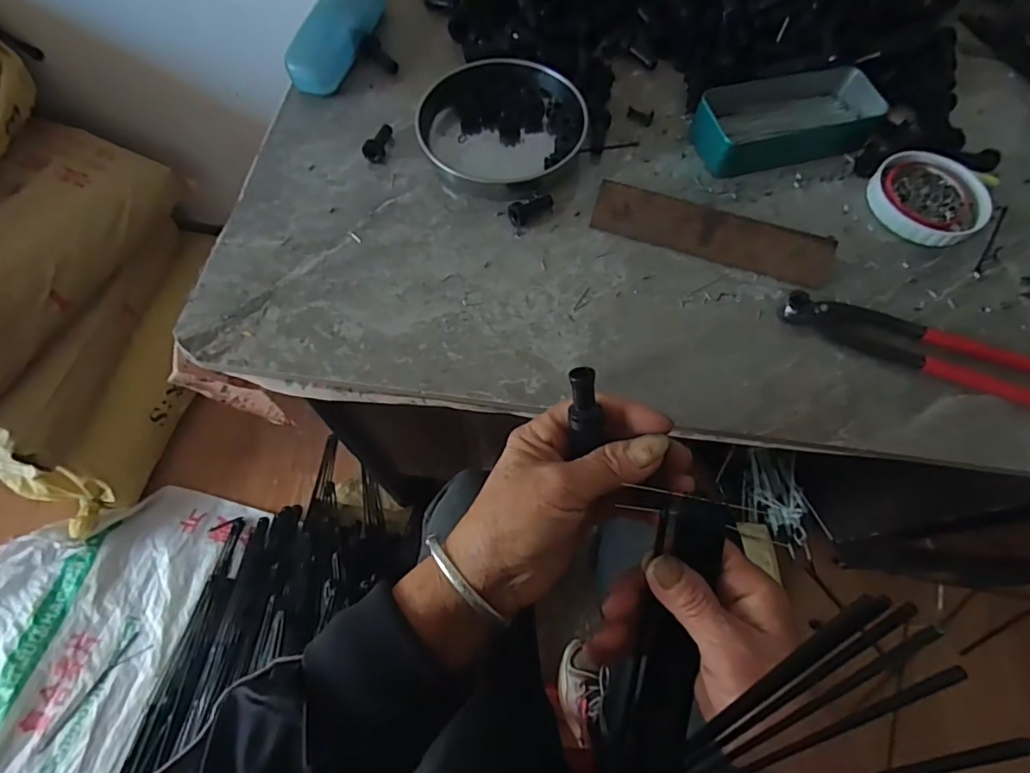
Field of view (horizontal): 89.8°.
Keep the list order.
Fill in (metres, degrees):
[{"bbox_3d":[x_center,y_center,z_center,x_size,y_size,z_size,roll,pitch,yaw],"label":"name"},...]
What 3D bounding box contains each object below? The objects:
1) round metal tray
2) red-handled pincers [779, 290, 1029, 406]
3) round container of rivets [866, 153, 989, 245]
[{"bbox_3d":[-0.010,-0.219,0.438,0.134,0.035,0.134,1,66,-1],"label":"round metal tray"},{"bbox_3d":[0.291,-0.027,0.367,0.199,0.015,0.043,19,67,7],"label":"red-handled pincers"},{"bbox_3d":[0.340,-0.156,0.426,0.083,0.015,0.086,1,66,-1],"label":"round container of rivets"}]

